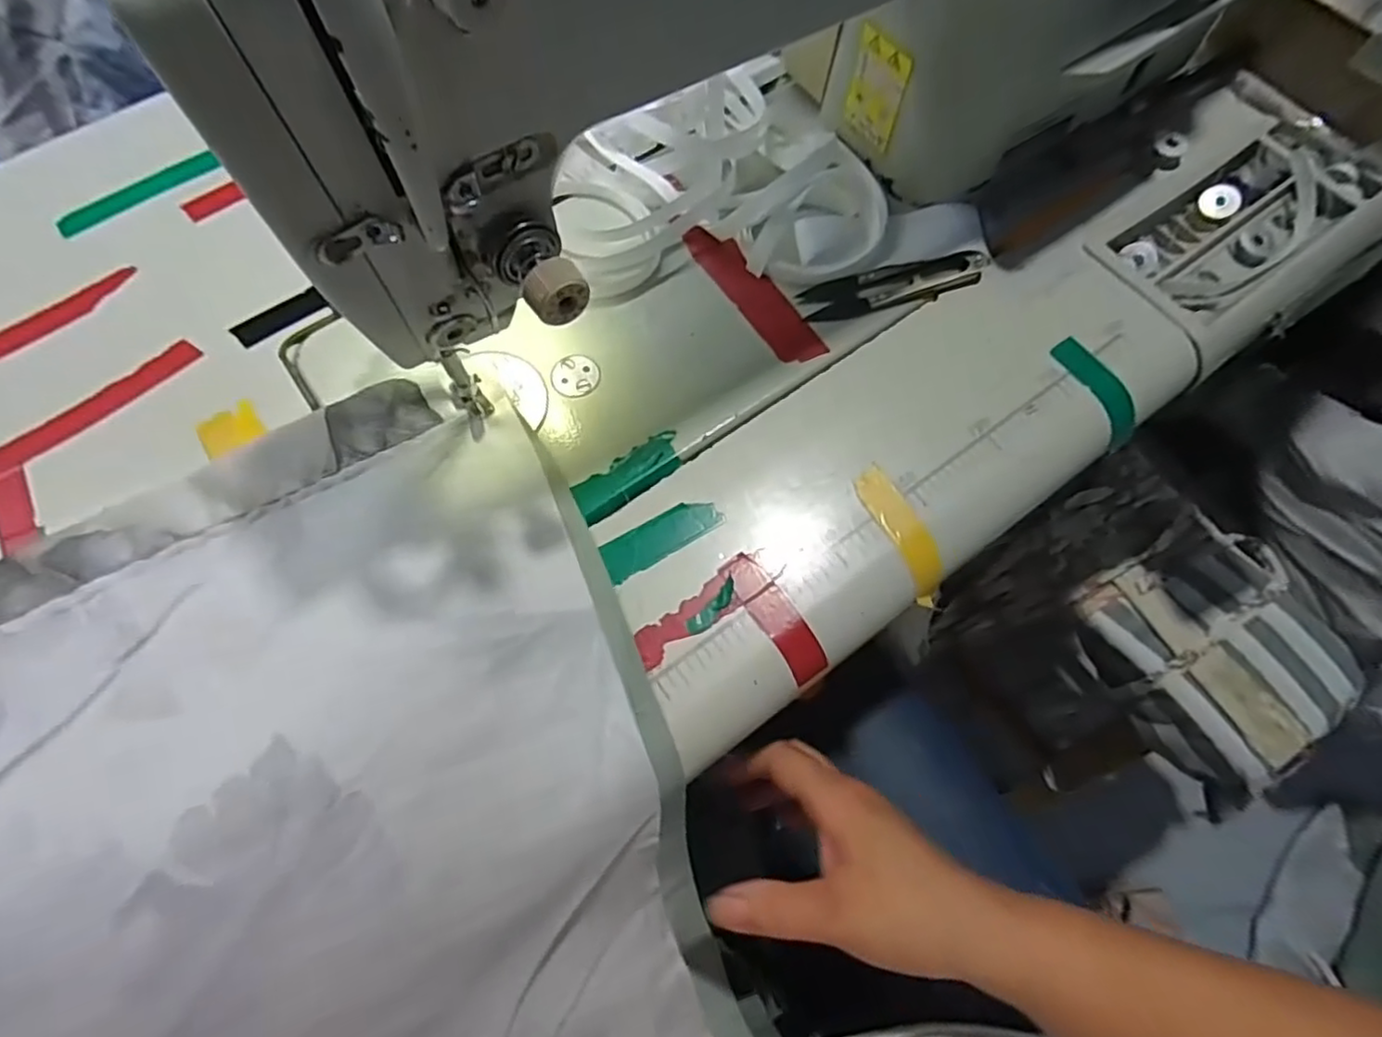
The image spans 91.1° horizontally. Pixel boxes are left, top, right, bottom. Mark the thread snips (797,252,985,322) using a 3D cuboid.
[{"bbox_3d":[0.110,-0.126,0.363,0.100,0.006,0.025,-15,68,-5],"label":"thread snips"}]

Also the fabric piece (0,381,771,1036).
[{"bbox_3d":[-0.218,0.188,0.256,0.450,0.106,0.376,-22,94,-20],"label":"fabric piece"}]

